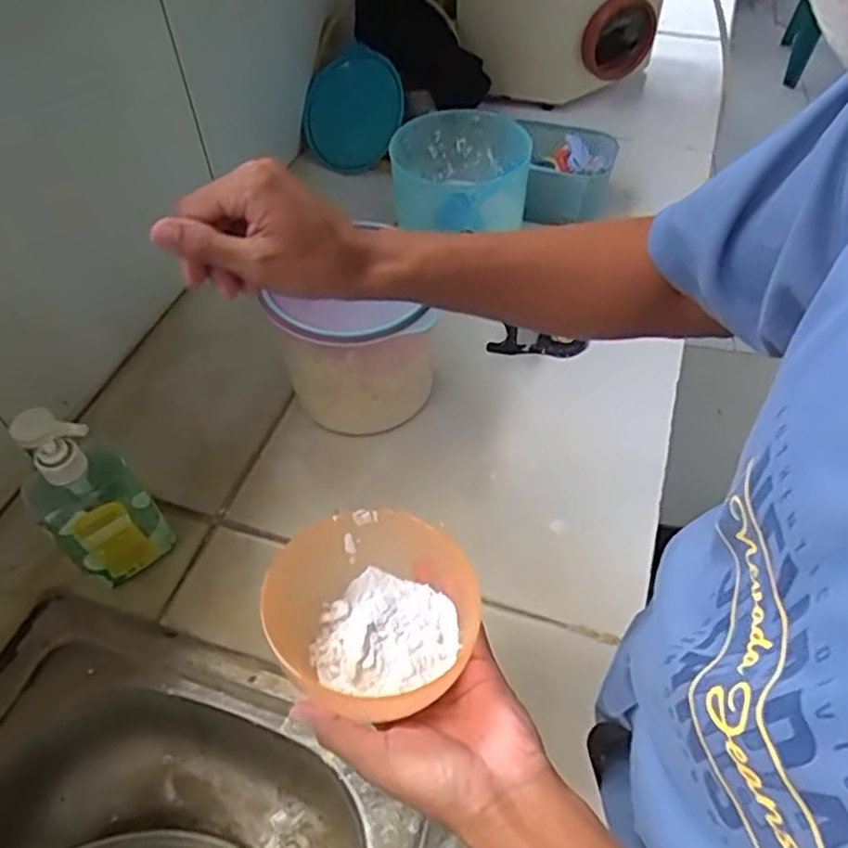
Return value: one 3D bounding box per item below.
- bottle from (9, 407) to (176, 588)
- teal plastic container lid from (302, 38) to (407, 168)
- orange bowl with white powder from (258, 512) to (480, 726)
[{"bbox_3d":[-0.267,0.064,0.548,0.074,0.198,0.045,-35,59,-23],"label":"bottle"},{"bbox_3d":[-0.105,-0.464,1.003,0.156,0.149,0.024,-26,10,15],"label":"teal plastic container lid"},{"bbox_3d":[-0.029,0.109,0.406,0.116,0.047,0.109,-1,52,1],"label":"orange bowl with white powder"}]

